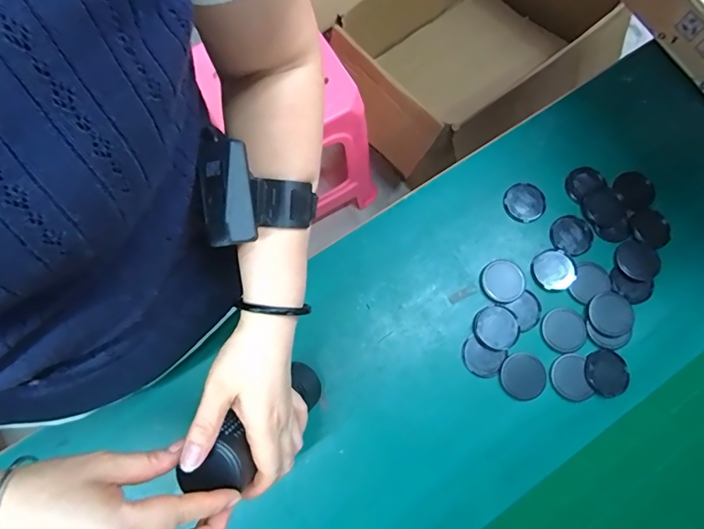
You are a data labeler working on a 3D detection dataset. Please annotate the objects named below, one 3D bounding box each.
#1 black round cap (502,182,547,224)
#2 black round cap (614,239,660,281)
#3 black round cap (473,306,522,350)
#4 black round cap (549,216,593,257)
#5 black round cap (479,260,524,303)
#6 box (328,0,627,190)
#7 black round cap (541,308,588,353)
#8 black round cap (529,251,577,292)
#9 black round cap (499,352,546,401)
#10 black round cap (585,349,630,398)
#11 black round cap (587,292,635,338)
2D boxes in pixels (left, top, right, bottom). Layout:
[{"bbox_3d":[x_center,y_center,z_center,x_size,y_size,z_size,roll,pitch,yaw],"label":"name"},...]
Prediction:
[{"bbox_3d":[0.215,-0.077,0.538,0.049,0.004,0.051,0,77,-1],"label":"black round cap"},{"bbox_3d":[0.344,-0.004,0.520,0.051,0.004,0.044,33,78,7],"label":"black round cap"},{"bbox_3d":[0.168,0.073,0.499,0.053,0.006,0.050,0,77,-1],"label":"black round cap"},{"bbox_3d":[0.269,-0.035,0.531,0.047,0.004,0.049,0,77,-1],"label":"black round cap"},{"bbox_3d":[0.180,0.020,0.514,0.051,0.004,0.050,0,77,-1],"label":"black round cap"},{"bbox_3d":[0.307,-0.579,1.138,0.705,0.285,0.539,-31,79,-8],"label":"box"},{"bbox_3d":[0.246,0.076,0.499,0.050,0.004,0.049,0,77,-1],"label":"black round cap"},{"bbox_3d":[0.242,0.006,0.516,0.052,0.008,0.048,-3,64,7],"label":"black round cap"},{"bbox_3d":[0.193,0.126,0.486,0.052,0.004,0.050,-21,78,-6],"label":"black round cap"},{"bbox_3d":[0.289,0.122,0.488,0.048,0.007,0.049,0,77,-1],"label":"black round cap"},{"bbox_3d":[0.302,0.058,0.504,0.054,0.005,0.050,0,77,-1],"label":"black round cap"}]

